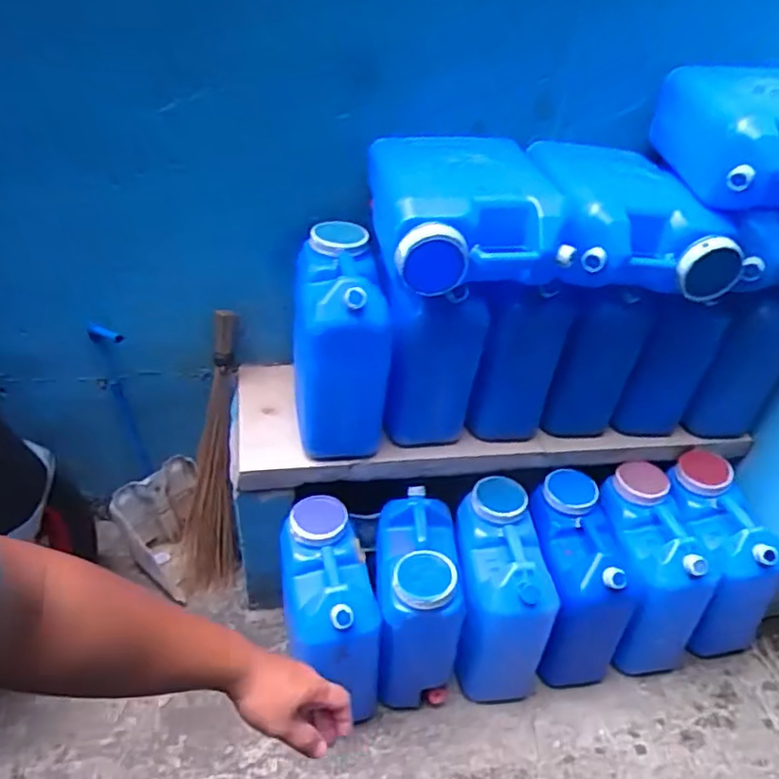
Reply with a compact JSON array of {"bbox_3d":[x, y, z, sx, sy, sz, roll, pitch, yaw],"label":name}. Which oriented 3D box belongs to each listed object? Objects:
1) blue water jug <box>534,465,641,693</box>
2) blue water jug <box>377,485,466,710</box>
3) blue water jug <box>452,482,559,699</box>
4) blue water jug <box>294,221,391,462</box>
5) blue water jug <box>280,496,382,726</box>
[{"bbox_3d":[0.429,0.461,1.490,0.197,0.416,0.300,2,36,-9],"label":"blue water jug"},{"bbox_3d":[0.056,0.486,1.425,0.179,0.411,0.309,3,36,-8],"label":"blue water jug"},{"bbox_3d":[0.251,0.462,1.431,0.207,0.401,0.305,2,36,-8],"label":"blue water jug"},{"bbox_3d":[-0.114,-0.122,1.335,0.196,0.348,0.296,-1,36,-13],"label":"blue water jug"},{"bbox_3d":[-0.135,0.480,1.351,0.189,0.354,0.327,-2,37,-14],"label":"blue water jug"}]

